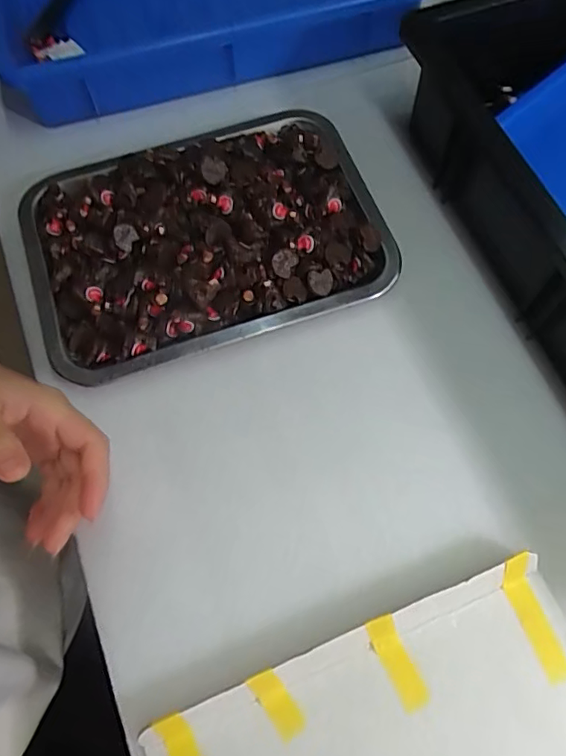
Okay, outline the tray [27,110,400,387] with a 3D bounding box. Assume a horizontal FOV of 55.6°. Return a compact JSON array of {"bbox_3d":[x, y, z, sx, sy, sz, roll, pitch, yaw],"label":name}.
[{"bbox_3d":[-0.058,-0.103,0.395,0.251,0.051,0.177,-19,68,-6],"label":"tray"}]

